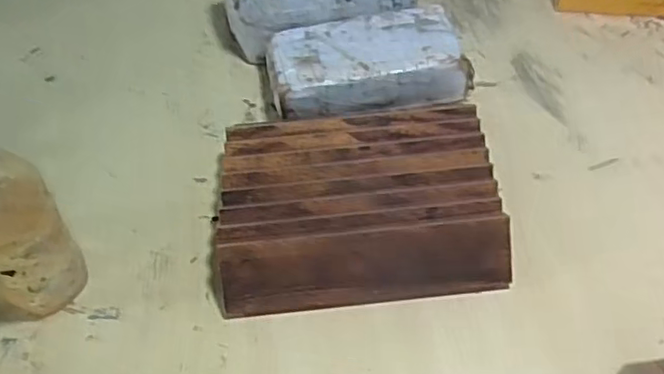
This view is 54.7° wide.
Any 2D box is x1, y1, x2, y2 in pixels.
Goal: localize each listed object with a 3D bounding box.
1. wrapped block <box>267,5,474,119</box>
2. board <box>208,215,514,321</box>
[{"bbox_3d":[0.035,-0.131,0.705,0.203,0.064,0.115,-13,51,-8],"label":"wrapped block"},{"bbox_3d":[0.030,0.068,0.552,0.248,0.011,0.062,-6,84,-5],"label":"board"}]

